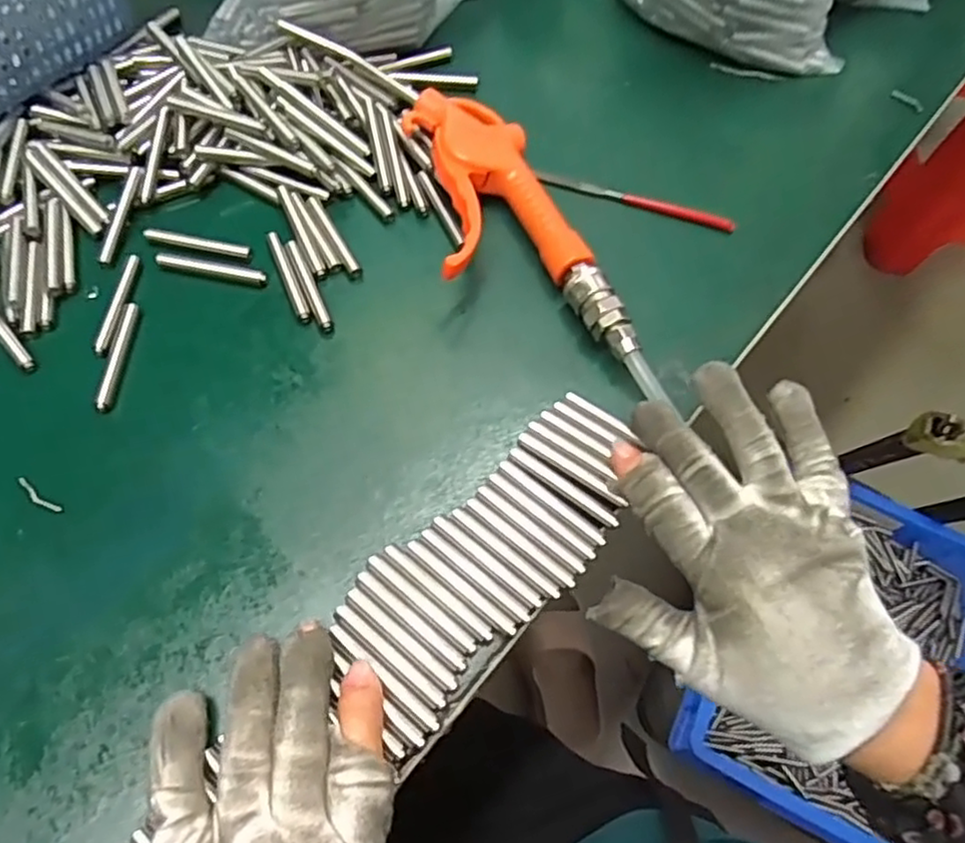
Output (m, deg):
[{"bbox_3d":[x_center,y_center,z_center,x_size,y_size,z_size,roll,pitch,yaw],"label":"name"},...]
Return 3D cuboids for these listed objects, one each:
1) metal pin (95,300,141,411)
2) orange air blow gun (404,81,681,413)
[{"bbox_3d":[-0.180,-0.033,0.341,0.007,0.006,0.060,4,65,-2],"label":"metal pin"},{"bbox_3d":[0.009,-0.102,0.366,0.079,0.037,0.197,-18,67,-12],"label":"orange air blow gun"}]

